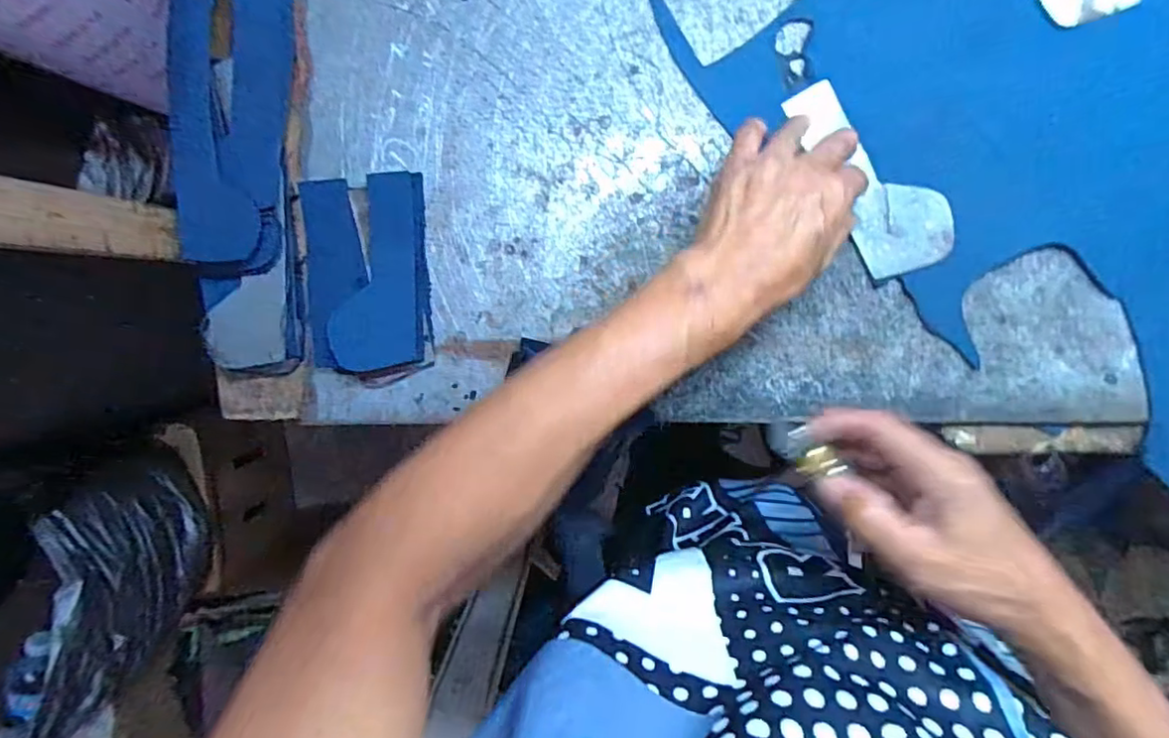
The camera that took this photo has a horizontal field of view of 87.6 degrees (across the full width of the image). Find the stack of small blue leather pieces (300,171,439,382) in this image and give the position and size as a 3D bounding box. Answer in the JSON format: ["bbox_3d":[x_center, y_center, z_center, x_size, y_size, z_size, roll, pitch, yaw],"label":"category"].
[{"bbox_3d":[-0.160,-0.066,0.448,0.090,0.016,0.146,-3,94,6],"label":"stack of small blue leather pieces"}]

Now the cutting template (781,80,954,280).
[{"bbox_3d":[0.191,-0.129,0.411,0.061,0.004,0.144,-34,91,7],"label":"cutting template"}]

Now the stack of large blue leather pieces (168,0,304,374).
[{"bbox_3d":[-0.254,-0.159,0.438,0.081,0.037,0.323,0,94,7],"label":"stack of large blue leather pieces"}]

